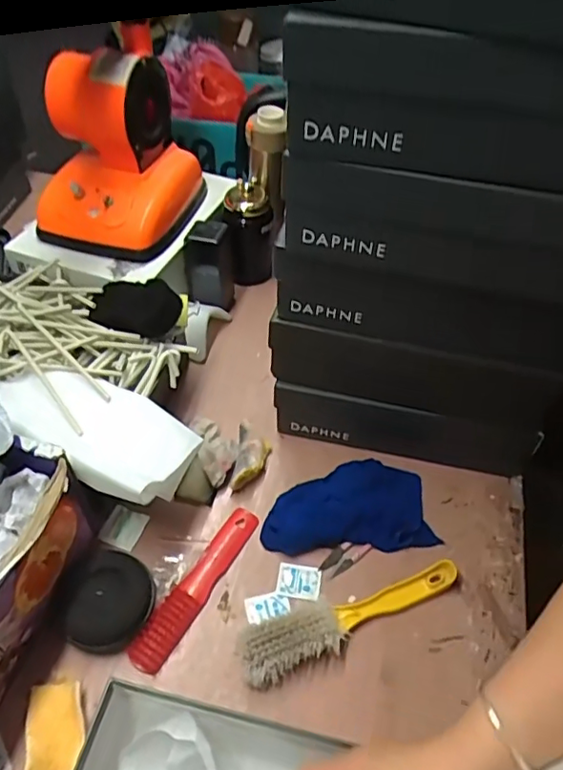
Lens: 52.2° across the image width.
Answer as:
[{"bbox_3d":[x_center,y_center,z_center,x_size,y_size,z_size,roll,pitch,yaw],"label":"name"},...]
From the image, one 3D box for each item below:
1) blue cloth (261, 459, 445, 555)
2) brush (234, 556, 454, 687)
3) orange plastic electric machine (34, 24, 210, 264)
[{"bbox_3d":[0.074,0.132,0.649,0.189,0.027,0.104,-4,49,-5],"label":"blue cloth"},{"bbox_3d":[0.069,0.224,0.570,0.230,0.032,0.052,-18,52,-17],"label":"brush"},{"bbox_3d":[-0.217,-0.297,0.741,0.182,0.202,0.174,8,49,5],"label":"orange plastic electric machine"}]

